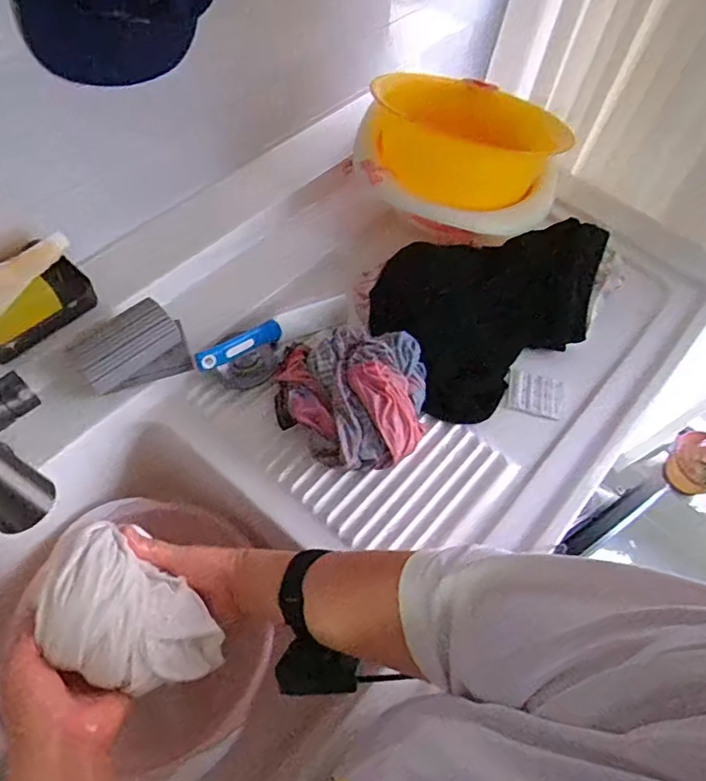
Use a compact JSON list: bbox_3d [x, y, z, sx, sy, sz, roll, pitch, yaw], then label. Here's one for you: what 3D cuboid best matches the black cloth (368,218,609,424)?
[{"bbox_3d":[0.164,-0.114,0.668,0.255,0.102,0.205,-29,65,-20],"label":"black cloth"}]

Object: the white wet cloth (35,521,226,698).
[{"bbox_3d":[-0.179,0.181,0.442,0.137,0.083,0.089,30,61,13],"label":"white wet cloth"}]

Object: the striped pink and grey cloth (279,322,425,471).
[{"bbox_3d":[0.000,0.004,0.605,0.158,0.075,0.153,-2,59,-6],"label":"striped pink and grey cloth"}]

